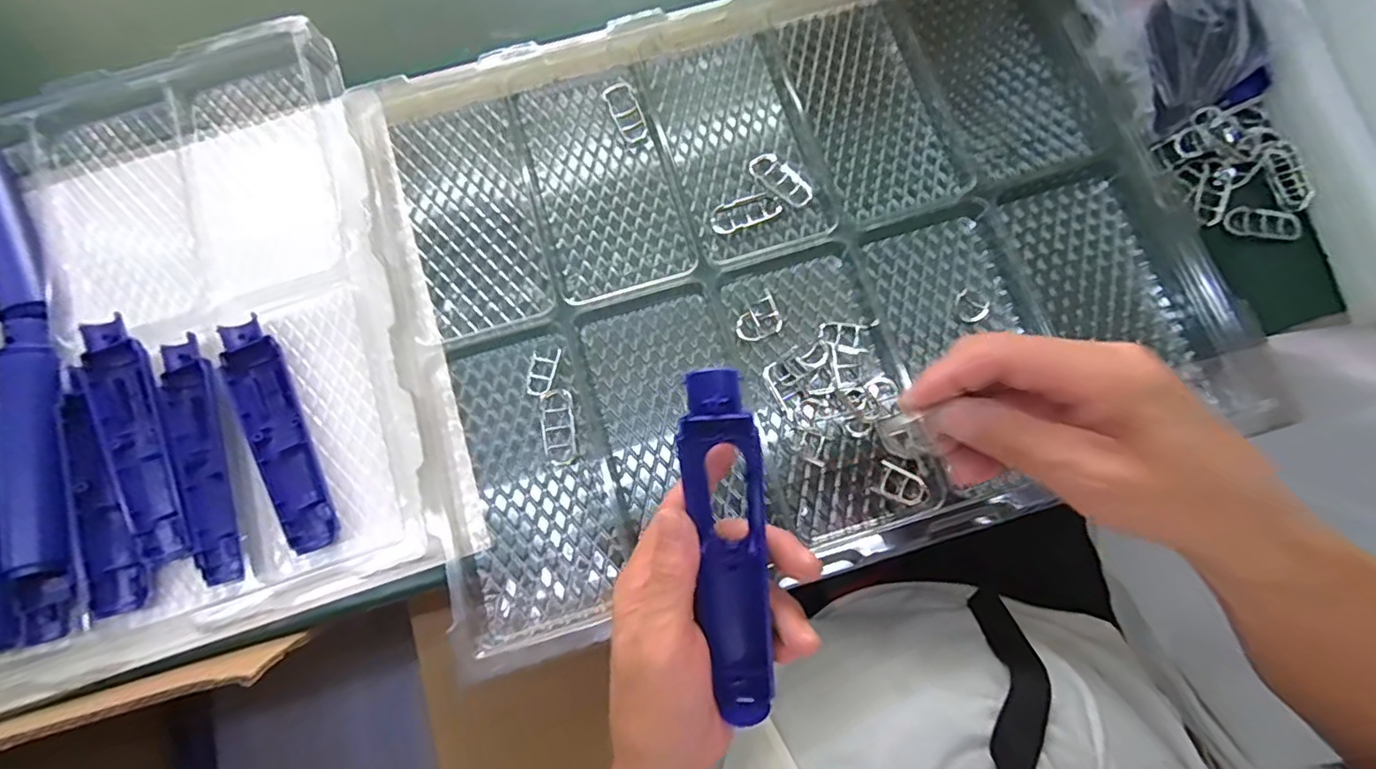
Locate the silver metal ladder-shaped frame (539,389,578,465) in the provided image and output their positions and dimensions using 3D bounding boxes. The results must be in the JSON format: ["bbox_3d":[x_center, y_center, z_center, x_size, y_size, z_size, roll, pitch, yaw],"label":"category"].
[{"bbox_3d":[-0.089,0.029,0.401,0.024,0.004,0.051,-9,77,-1],"label":"silver metal ladder-shaped frame"}]

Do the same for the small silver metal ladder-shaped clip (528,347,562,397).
[{"bbox_3d":[-0.101,-0.009,0.413,0.020,0.004,0.034,6,77,2],"label":"small silver metal ladder-shaped clip"}]

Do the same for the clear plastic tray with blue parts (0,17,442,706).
[{"bbox_3d":[-0.478,-0.003,0.414,0.560,0.054,0.439,-17,78,-3],"label":"clear plastic tray with blue parts"}]

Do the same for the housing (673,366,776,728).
[{"bbox_3d":[0.020,0.080,0.289,0.037,0.022,0.173,-7,100,-1],"label":"housing"}]

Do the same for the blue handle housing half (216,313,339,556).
[{"bbox_3d":[-0.278,0.034,0.397,0.036,0.016,0.163,-22,78,-4],"label":"blue handle housing half"}]

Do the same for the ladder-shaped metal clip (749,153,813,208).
[{"bbox_3d":[0.071,-0.154,0.442,0.025,0.005,0.053,-44,80,-8],"label":"ladder-shaped metal clip"}]

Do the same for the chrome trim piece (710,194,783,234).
[{"bbox_3d":[0.043,-0.128,0.436,0.053,0.004,0.021,-21,78,-4],"label":"chrome trim piece"}]

